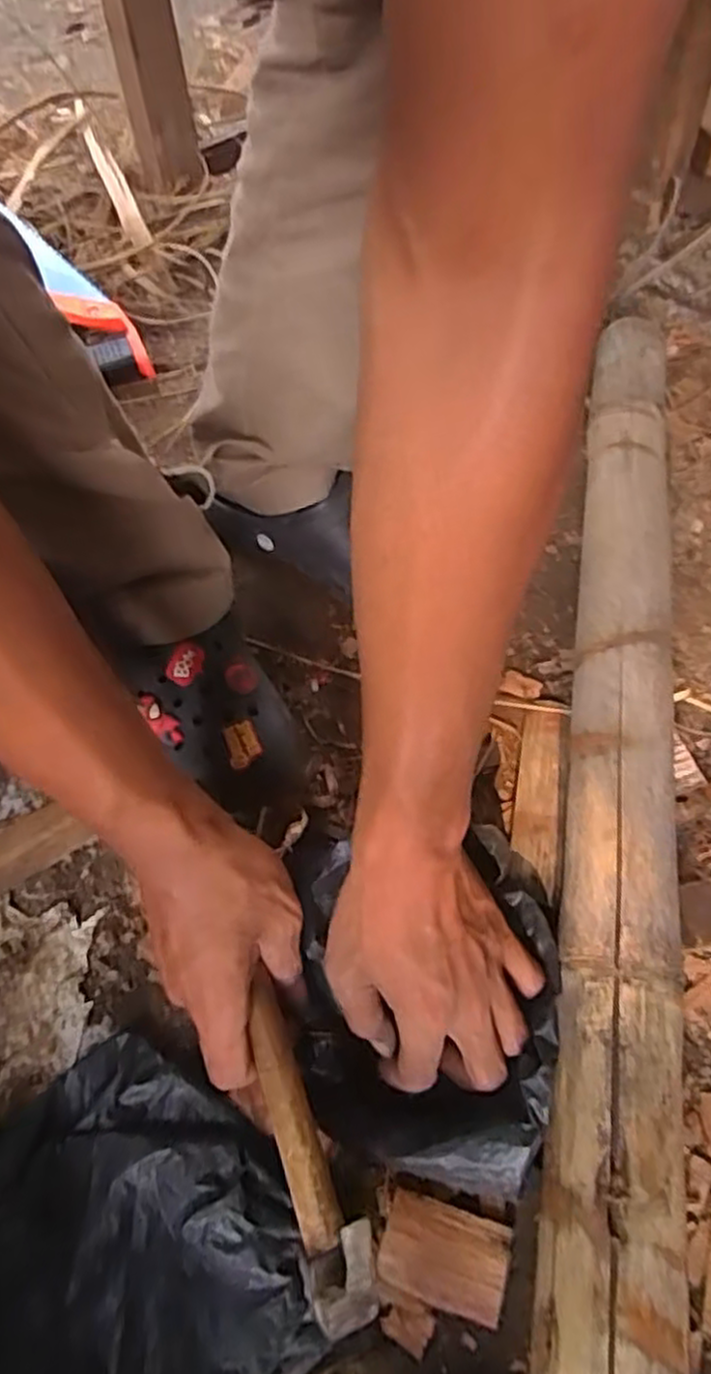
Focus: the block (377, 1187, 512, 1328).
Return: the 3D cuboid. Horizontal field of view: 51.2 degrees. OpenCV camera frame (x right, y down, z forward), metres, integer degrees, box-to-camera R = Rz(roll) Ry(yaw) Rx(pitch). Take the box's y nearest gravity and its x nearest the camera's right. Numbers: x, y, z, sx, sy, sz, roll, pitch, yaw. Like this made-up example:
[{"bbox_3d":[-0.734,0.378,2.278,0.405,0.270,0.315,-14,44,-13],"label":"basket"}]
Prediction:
[{"bbox_3d":[0.042,0.276,0.361,0.058,0.013,0.038,13,58,11],"label":"block"}]

